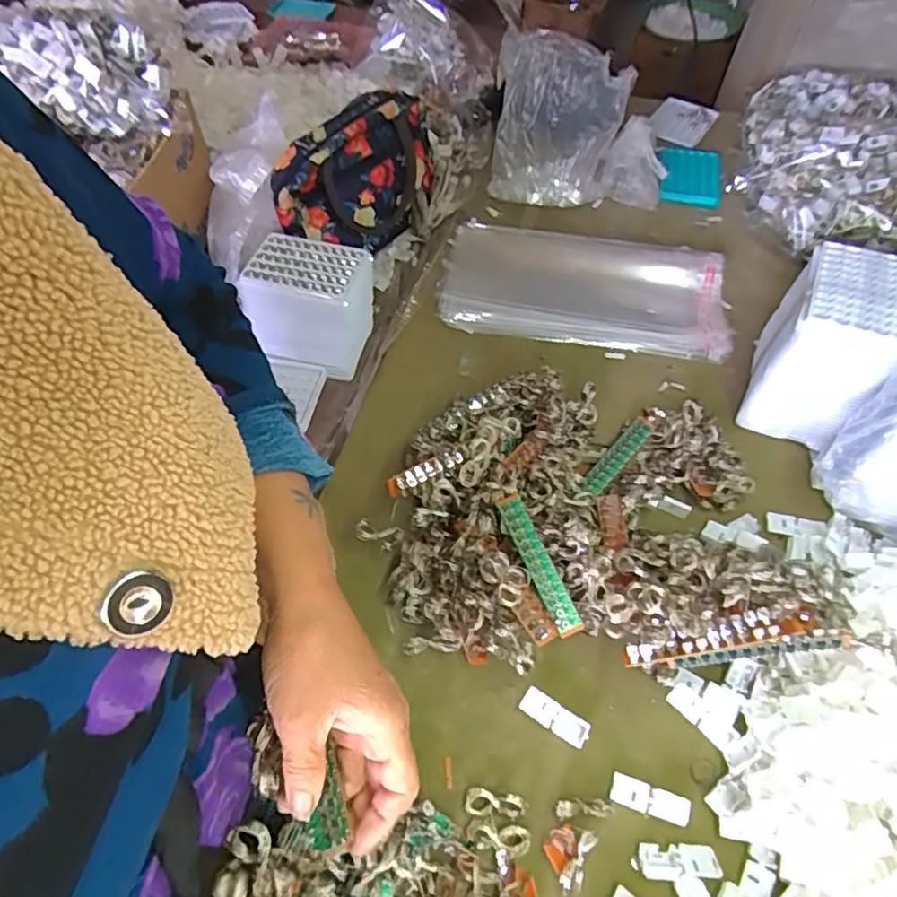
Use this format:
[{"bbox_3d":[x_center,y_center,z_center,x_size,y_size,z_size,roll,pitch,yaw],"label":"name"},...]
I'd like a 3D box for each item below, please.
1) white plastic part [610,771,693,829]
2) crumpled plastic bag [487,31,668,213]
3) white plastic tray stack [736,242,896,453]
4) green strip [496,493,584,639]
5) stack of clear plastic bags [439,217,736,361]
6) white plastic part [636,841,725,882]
[{"bbox_3d":[0.149,0.260,0.447,0.056,0.010,0.019,16,56,9],"label":"white plastic part"},{"bbox_3d":[0.180,-0.437,0.809,0.235,0.157,0.122,16,56,9],"label":"crumpled plastic bag"},{"bbox_3d":[0.367,-0.094,0.600,0.094,0.155,0.135,23,58,14],"label":"white plastic tray stack"},{"bbox_3d":[0.077,0.098,0.522,0.021,0.008,0.127,-21,69,-13],"label":"green strip"},{"bbox_3d":[0.165,-0.203,0.742,0.344,0.030,0.167,12,56,6],"label":"stack of clear plastic bags"},{"bbox_3d":[0.163,0.291,0.424,0.058,0.008,0.021,4,55,1],"label":"white plastic part"}]

